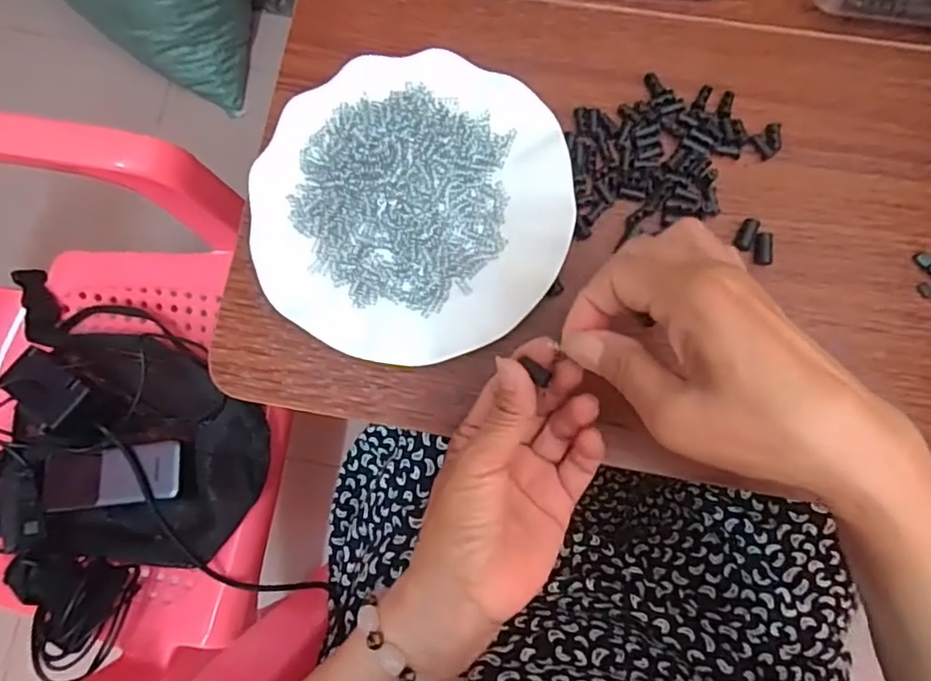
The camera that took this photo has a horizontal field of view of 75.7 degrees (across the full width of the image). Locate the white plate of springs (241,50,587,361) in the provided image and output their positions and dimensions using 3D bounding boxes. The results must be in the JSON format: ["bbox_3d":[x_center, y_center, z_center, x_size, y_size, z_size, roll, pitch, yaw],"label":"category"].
[{"bbox_3d":[-0.031,-0.079,0.362,0.178,0.028,0.180,0,81,2],"label":"white plate of springs"}]

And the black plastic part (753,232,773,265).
[{"bbox_3d":[0.178,-0.054,0.358,0.011,0.007,0.019,8,82,4],"label":"black plastic part"}]

